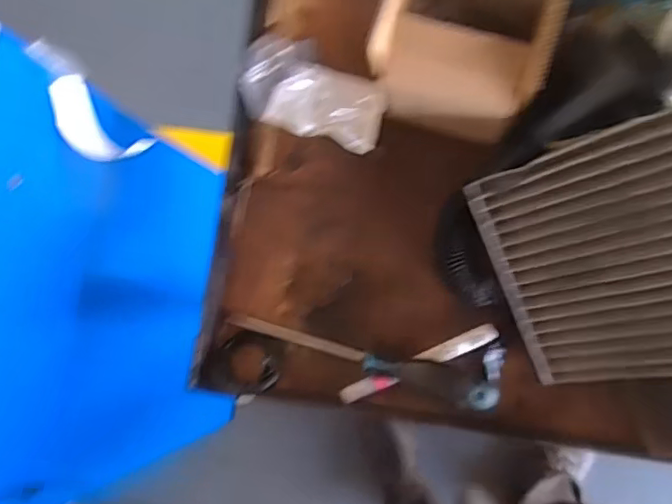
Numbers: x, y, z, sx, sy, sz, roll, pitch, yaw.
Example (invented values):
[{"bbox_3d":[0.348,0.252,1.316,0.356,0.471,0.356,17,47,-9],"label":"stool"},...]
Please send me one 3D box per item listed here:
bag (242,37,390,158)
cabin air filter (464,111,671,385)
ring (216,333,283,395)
[{"bbox_3d":[-0.020,-0.148,0.555,0.133,0.029,0.081,21,87,11],"label":"bag"},{"bbox_3d":[0.211,0.011,0.447,0.017,0.198,0.191,-24,96,-40],"label":"cabin air filter"},{"bbox_3d":[-0.081,0.104,0.553,0.058,0.013,0.054,-1,83,9],"label":"ring"}]

